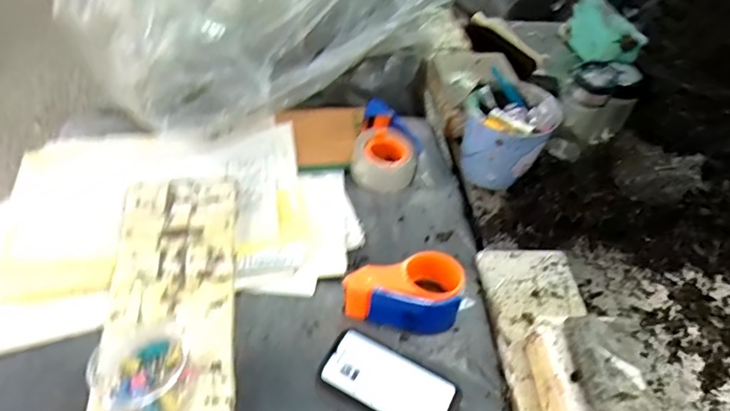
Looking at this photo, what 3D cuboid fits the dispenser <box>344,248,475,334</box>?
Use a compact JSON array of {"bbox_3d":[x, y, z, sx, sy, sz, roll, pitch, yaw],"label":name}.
[{"bbox_3d":[0.061,0.121,0.668,0.162,0.057,0.104,-21,53,-22],"label":"dispenser"}]

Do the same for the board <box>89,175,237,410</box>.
[{"bbox_3d":[-0.242,0.143,0.625,0.155,0.016,0.476,-3,50,-11],"label":"board"}]

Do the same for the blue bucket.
[{"bbox_3d":[0.251,-0.120,0.880,0.131,0.131,0.154,26,51,18],"label":"blue bucket"}]

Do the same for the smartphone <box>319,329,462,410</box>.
[{"bbox_3d":[0.029,0.216,0.613,0.164,0.015,0.077,26,51,17],"label":"smartphone"}]

